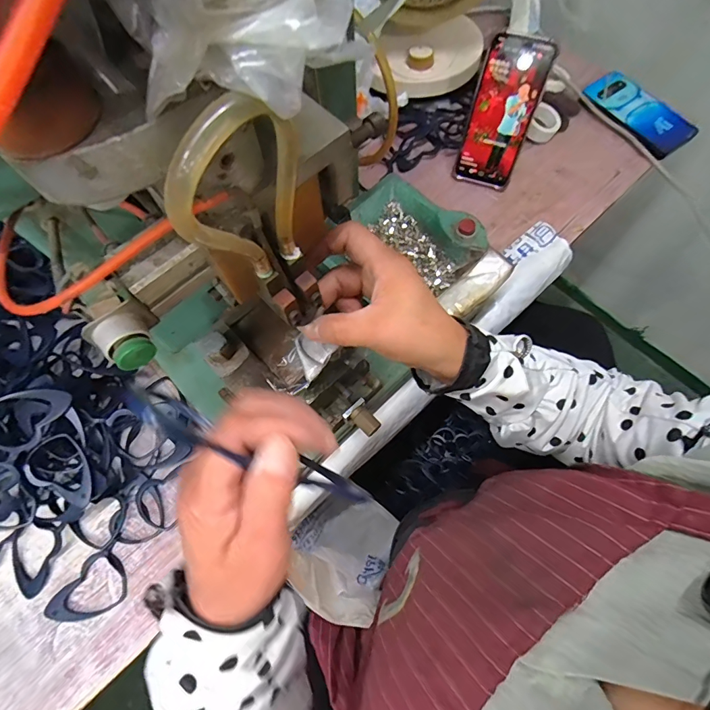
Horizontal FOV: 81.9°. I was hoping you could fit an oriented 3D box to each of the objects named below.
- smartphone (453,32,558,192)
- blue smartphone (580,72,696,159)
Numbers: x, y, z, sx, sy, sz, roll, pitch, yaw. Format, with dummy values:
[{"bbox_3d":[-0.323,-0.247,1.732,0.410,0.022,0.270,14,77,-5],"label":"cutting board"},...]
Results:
[{"bbox_3d":[0.185,-0.304,0.525,0.078,0.166,0.015,17,45,7],"label":"smartphone"},{"bbox_3d":[0.412,-0.357,0.601,0.070,0.015,0.160,-40,72,-5],"label":"blue smartphone"}]

